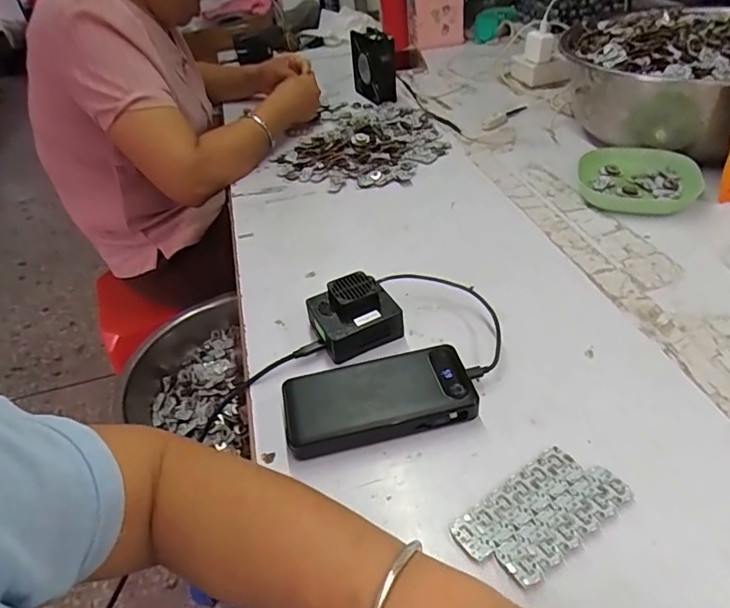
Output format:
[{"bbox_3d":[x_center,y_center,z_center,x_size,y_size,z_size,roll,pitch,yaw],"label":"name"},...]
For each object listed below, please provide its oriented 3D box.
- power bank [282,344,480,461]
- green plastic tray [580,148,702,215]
[{"bbox_3d":[0.011,0.081,0.436,0.155,0.028,0.070,-13,40,-6],"label":"power bank"},{"bbox_3d":[0.360,-0.164,0.679,0.142,0.030,0.128,11,43,21],"label":"green plastic tray"}]

